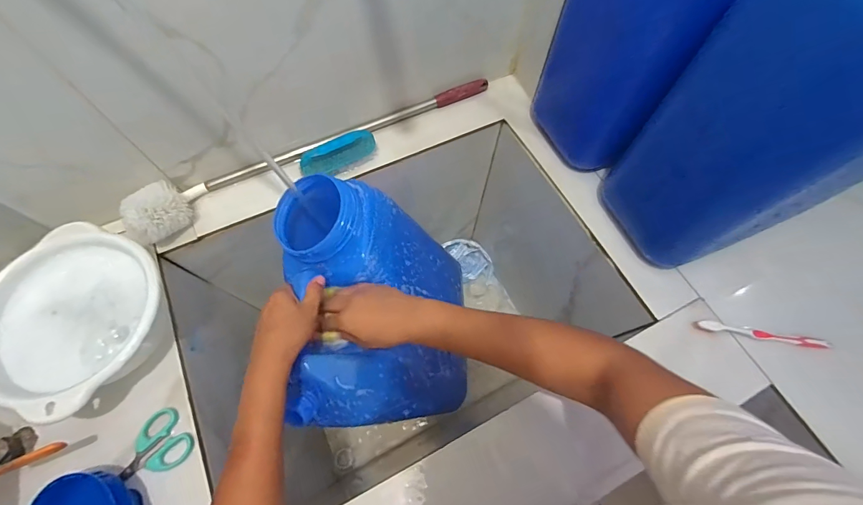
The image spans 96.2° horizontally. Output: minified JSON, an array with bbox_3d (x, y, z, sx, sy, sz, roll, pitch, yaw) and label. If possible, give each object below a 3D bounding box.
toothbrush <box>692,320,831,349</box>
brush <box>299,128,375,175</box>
[{"bbox_3d":[0.438,0.109,0.512,0.177,0.018,0.013,8,66,3],"label":"toothbrush"},{"bbox_3d":[-0.144,-0.152,0.605,0.118,0.036,0.039,-24,68,-10],"label":"brush"}]

